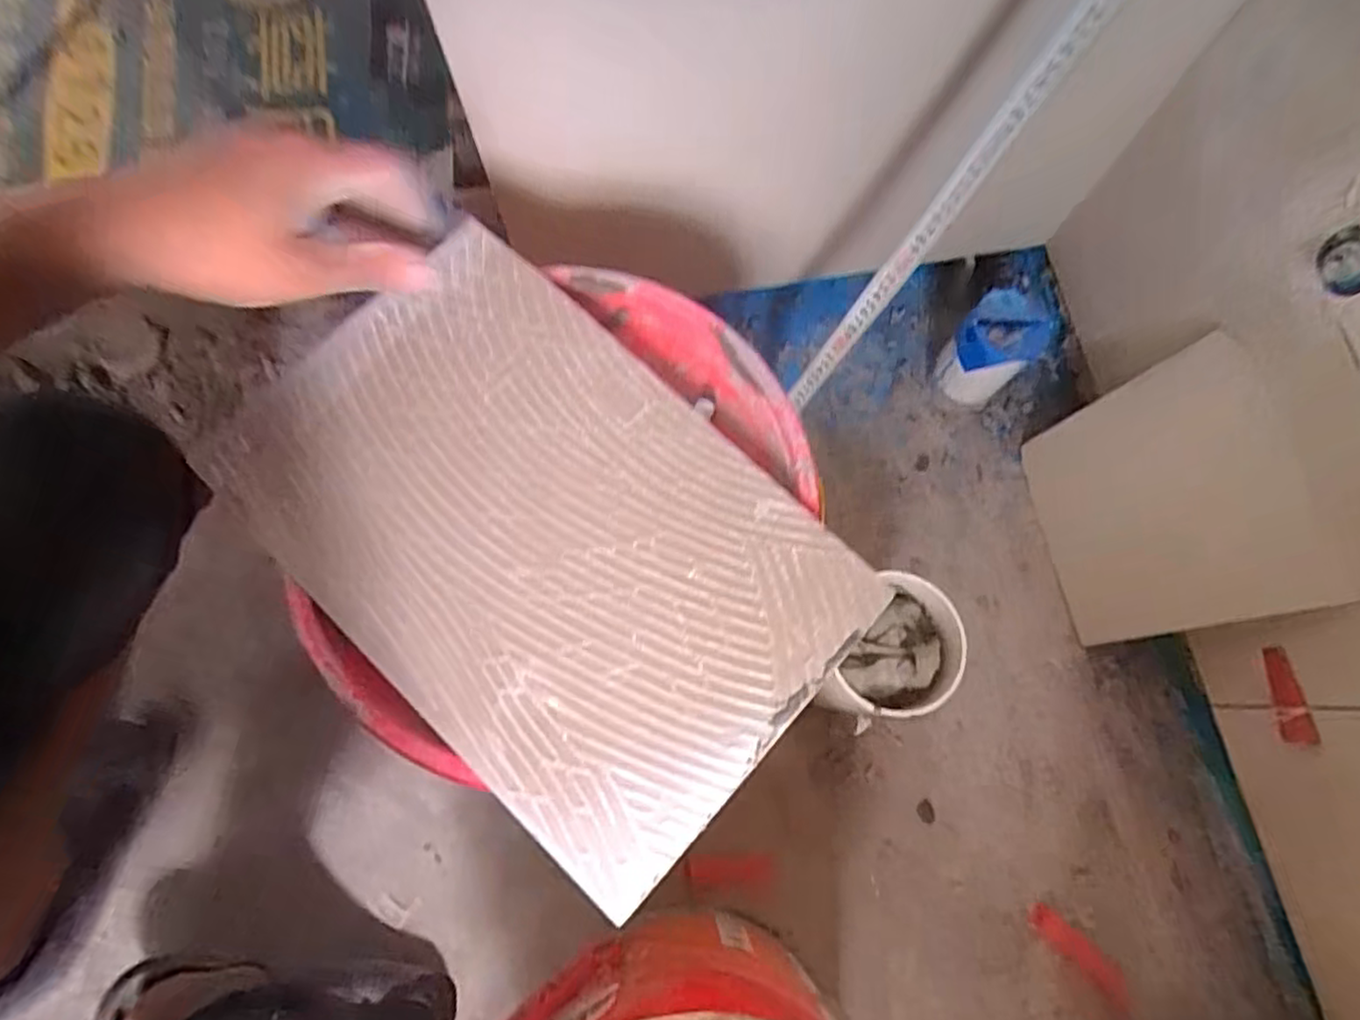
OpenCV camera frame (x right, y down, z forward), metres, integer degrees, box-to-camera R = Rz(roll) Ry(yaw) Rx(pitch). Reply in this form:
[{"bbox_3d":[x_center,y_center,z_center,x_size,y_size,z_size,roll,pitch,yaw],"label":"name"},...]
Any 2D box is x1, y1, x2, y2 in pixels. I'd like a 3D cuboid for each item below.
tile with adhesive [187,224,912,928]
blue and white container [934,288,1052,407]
[{"bbox_3d":[-0.081,0.014,0.388,0.336,0.010,0.229,41,79,8],"label":"tile with adhesive"},{"bbox_3d":[0.323,-0.164,0.736,0.071,0.134,0.075,0,74,-1],"label":"blue and white container"}]

